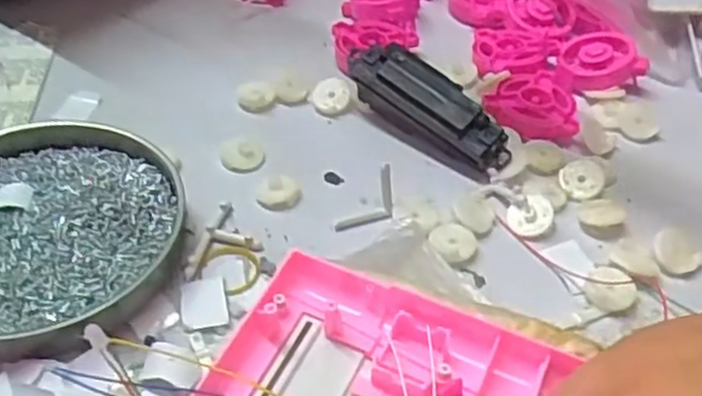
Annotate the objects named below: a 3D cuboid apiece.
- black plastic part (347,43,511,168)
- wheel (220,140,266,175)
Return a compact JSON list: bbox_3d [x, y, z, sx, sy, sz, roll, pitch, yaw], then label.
[{"bbox_3d":[0.042,-0.051,0.415,0.101,0.041,0.022,33,51,28],"label":"black plastic part"},{"bbox_3d":[-0.060,-0.024,0.411,0.024,0.006,0.023,-7,44,-10],"label":"wheel"}]

